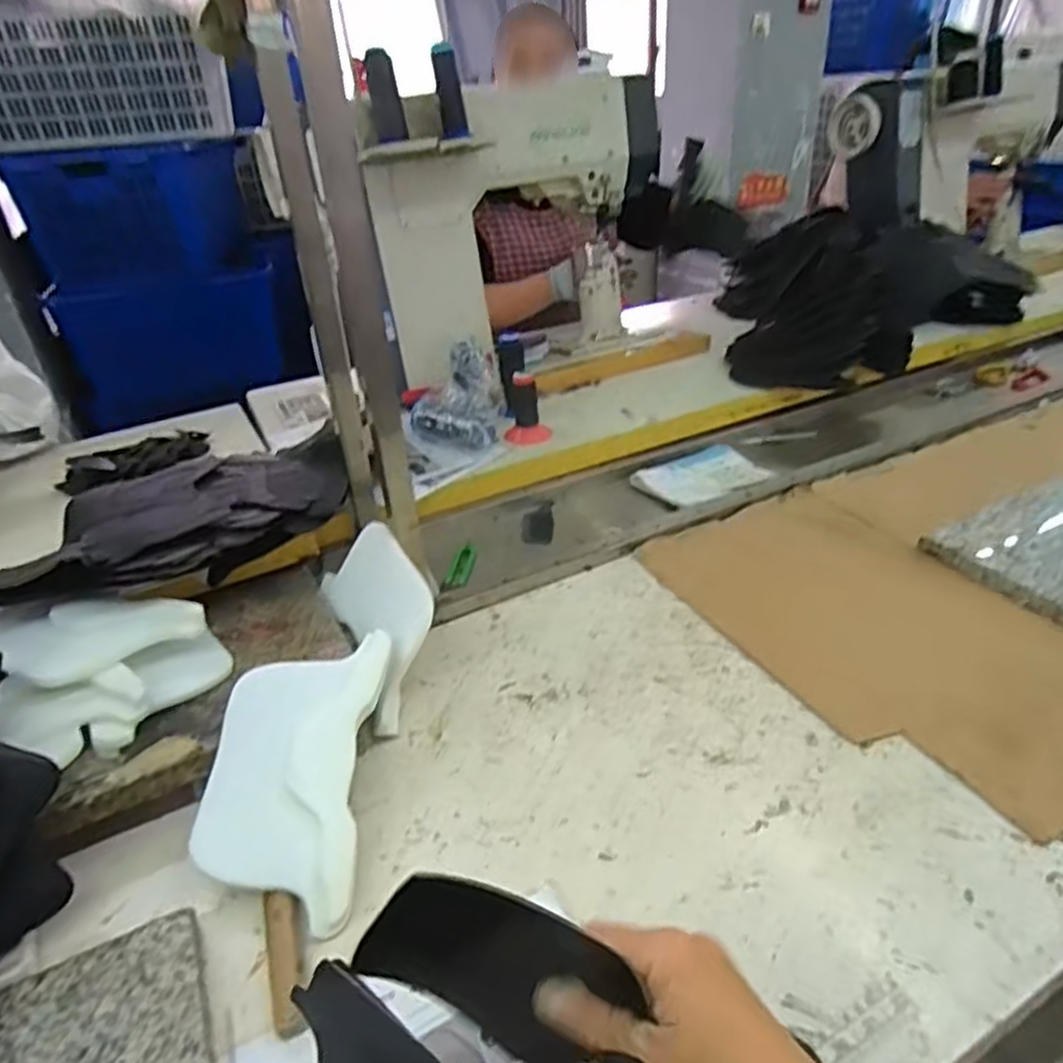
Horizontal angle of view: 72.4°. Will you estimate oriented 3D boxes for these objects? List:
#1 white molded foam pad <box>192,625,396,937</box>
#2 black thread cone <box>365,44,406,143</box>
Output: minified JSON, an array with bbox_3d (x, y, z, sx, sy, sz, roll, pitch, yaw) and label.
[{"bbox_3d":[-0.187,0.182,0.565,0.122,0.024,0.215,3,58,-1],"label":"white molded foam pad"},{"bbox_3d":[-0.191,-0.568,0.951,0.044,0.099,0.042,-10,32,-8],"label":"black thread cone"}]

